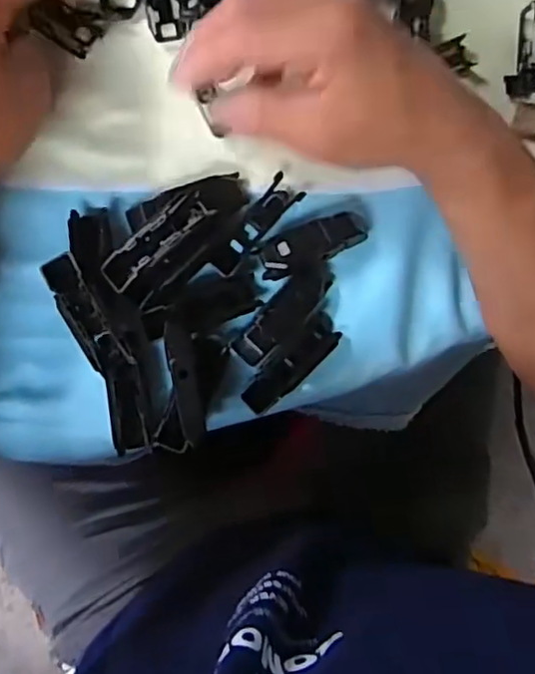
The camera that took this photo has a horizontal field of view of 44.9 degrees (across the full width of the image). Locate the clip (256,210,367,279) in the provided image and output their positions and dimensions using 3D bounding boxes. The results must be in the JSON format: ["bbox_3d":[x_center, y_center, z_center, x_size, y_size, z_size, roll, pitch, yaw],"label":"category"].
[{"bbox_3d":[0.026,-0.054,0.372,0.063,0.010,0.023,-22,91,-8],"label":"clip"}]

